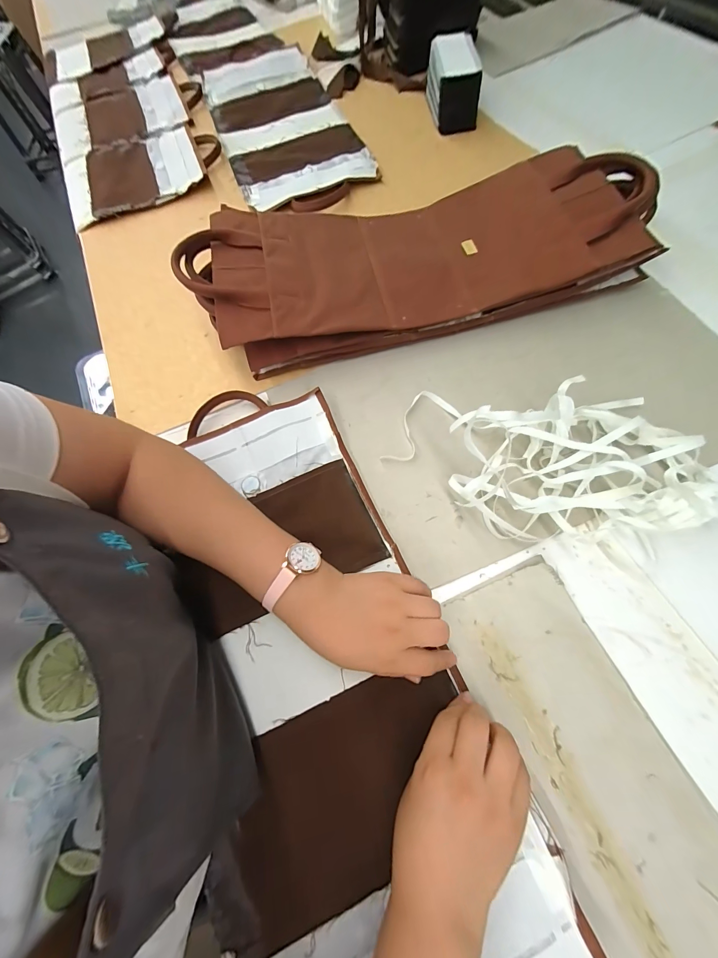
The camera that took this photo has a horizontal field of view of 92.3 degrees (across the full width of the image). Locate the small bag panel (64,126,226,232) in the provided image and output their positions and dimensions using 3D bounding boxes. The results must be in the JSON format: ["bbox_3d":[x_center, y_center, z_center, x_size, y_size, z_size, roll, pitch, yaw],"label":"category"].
[{"bbox_3d":[-0.436,-0.626,0.687,0.305,0.028,0.270,-24,66,-8],"label":"small bag panel"}]

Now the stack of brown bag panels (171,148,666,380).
[{"bbox_3d":[0.071,-0.303,0.475,0.589,0.091,0.232,-12,65,-2],"label":"stack of brown bag panels"}]

